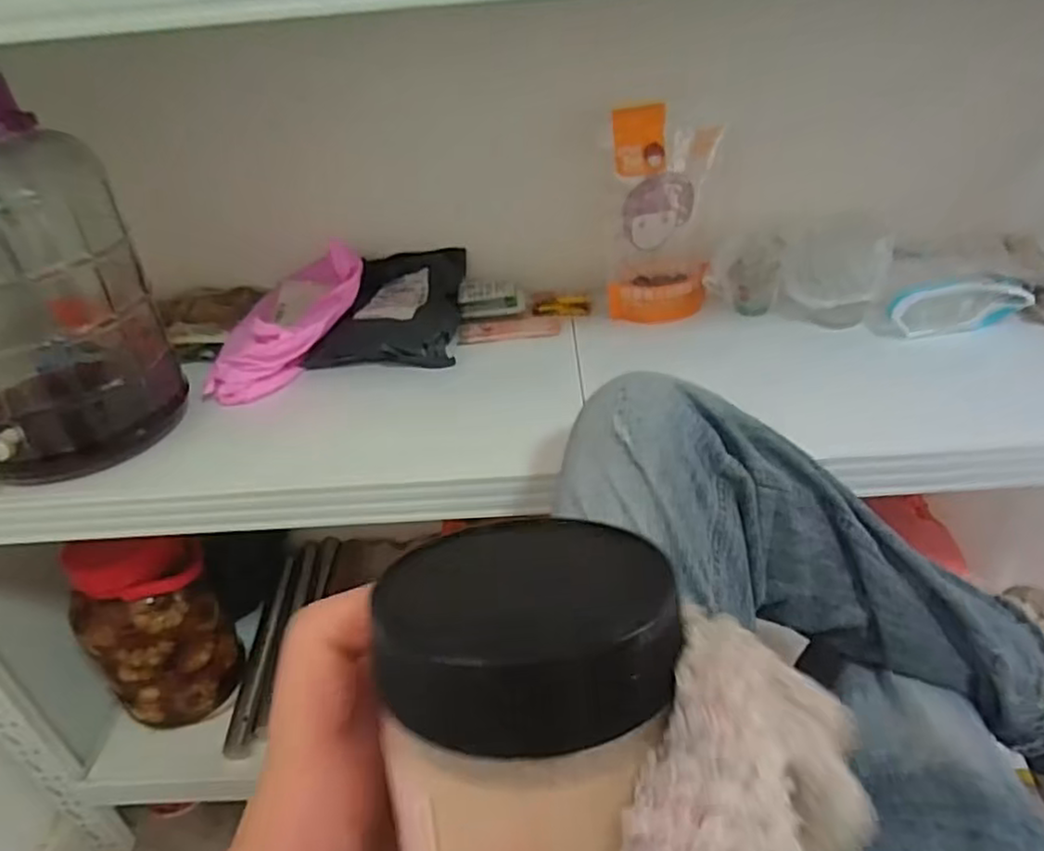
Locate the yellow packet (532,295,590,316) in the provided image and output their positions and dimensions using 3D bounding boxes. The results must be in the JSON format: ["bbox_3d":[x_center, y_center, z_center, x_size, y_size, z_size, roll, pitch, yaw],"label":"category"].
[{"bbox_3d":[0.052,-0.161,0.914,0.077,0.022,0.022,-2,33,4],"label":"yellow packet"}]

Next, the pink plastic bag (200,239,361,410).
[{"bbox_3d":[-0.286,-0.138,0.832,0.125,0.077,0.259,4,46,14],"label":"pink plastic bag"}]

